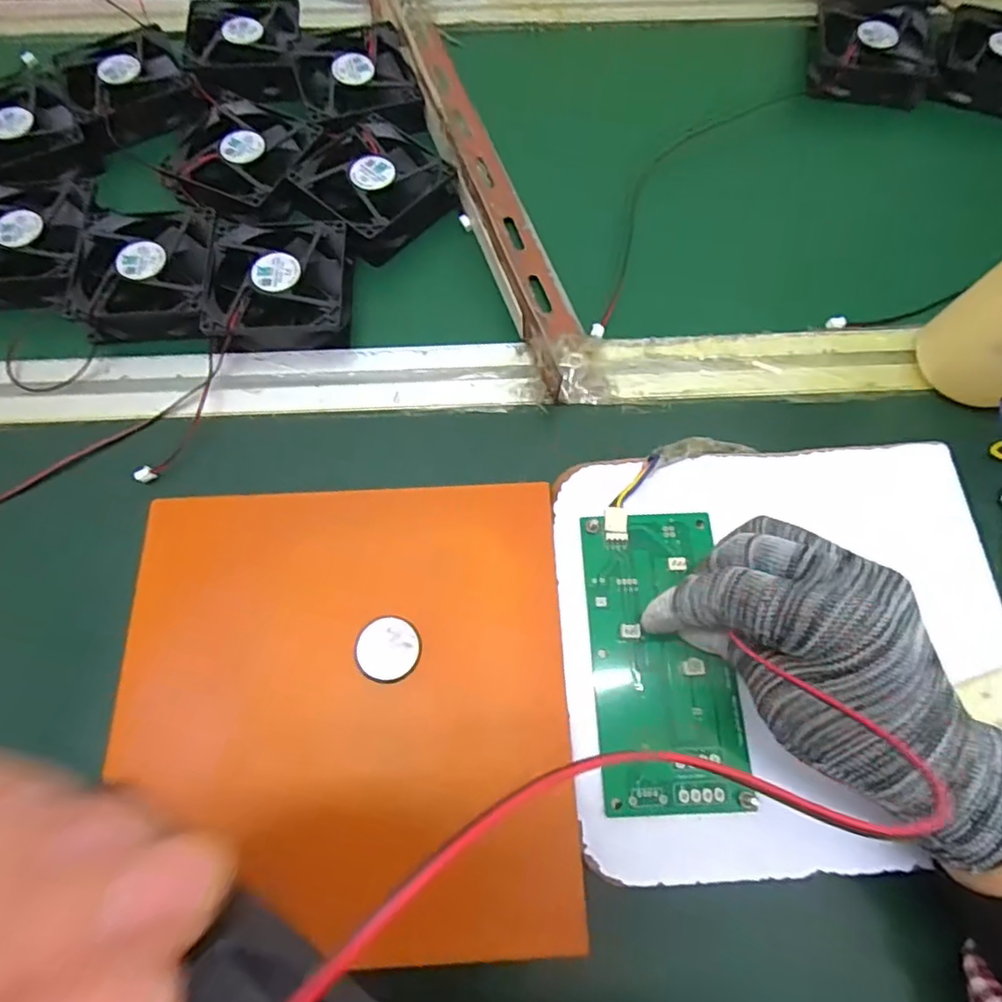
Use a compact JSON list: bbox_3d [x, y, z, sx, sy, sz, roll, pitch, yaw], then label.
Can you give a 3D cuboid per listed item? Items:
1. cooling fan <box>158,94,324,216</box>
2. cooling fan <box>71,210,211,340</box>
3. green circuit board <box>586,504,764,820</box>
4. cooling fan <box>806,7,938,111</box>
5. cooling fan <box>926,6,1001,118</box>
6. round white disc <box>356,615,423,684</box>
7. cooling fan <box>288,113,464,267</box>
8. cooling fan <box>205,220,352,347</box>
[{"bbox_3d":[-0.168,-0.228,0.404,0.081,0.030,0.081,-1,68,2],"label":"cooling fan"},{"bbox_3d":[-0.216,-0.141,0.367,0.080,0.024,0.085,-5,68,0],"label":"cooling fan"},{"bbox_3d":[0.074,0.070,0.277,0.063,0.007,0.133,-5,70,0],"label":"green circuit board"},{"bbox_3d":[0.278,-0.336,0.447,0.088,0.027,0.078,13,70,7],"label":"cooling fan"},{"bbox_3d":[0.368,-0.325,0.442,0.083,0.025,0.078,21,71,10],"label":"cooling fan"},{"bbox_3d":[-0.052,0.068,0.272,0.028,0.004,0.029,-1,68,2],"label":"round white disc"},{"bbox_3d":[-0.085,-0.209,0.394,0.084,0.024,0.095,-42,73,-13],"label":"cooling fan"},{"bbox_3d":[-0.133,-0.135,0.365,0.081,0.024,0.086,-2,68,1],"label":"cooling fan"}]

